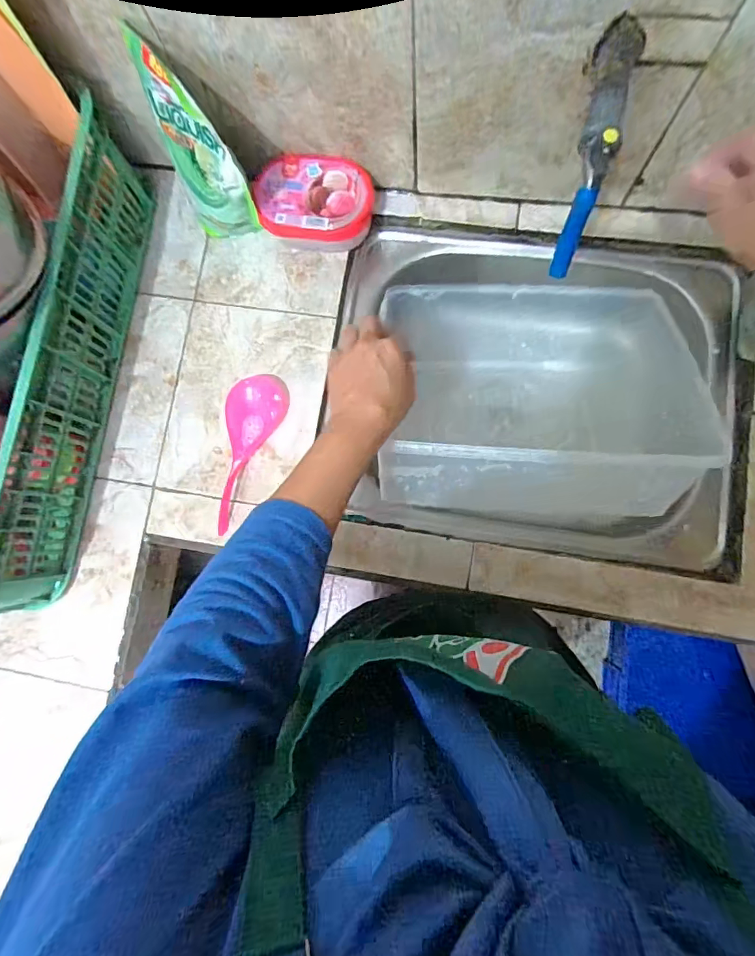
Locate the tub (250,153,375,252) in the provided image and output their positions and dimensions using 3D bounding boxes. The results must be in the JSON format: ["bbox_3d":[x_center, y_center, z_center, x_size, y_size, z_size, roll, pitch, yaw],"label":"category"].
[{"bbox_3d":[-0.078,-0.342,0.578,0.145,0.049,0.101,15,86,6],"label":"tub"}]

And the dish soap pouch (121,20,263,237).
[{"bbox_3d":[-0.207,-0.357,0.522,0.066,0.184,0.134,-35,82,0],"label":"dish soap pouch"}]

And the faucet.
[{"bbox_3d":[0.187,-0.284,0.402,0.051,0.094,0.169,19,86,6],"label":"faucet"}]

